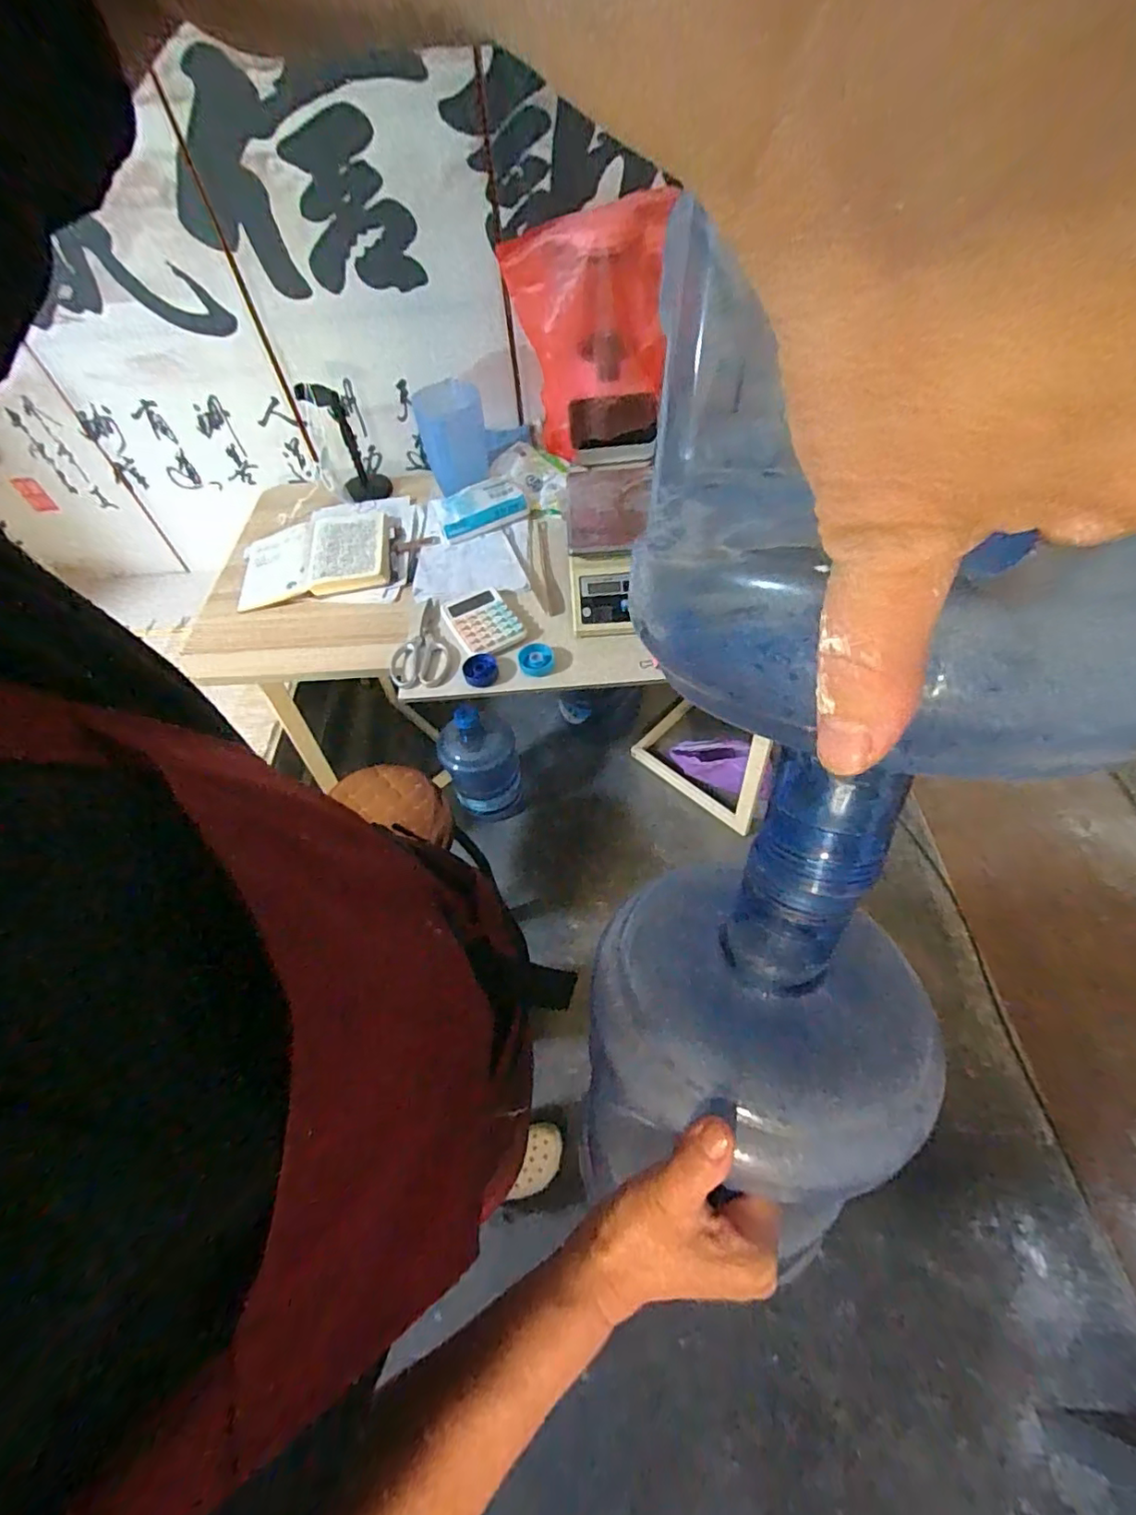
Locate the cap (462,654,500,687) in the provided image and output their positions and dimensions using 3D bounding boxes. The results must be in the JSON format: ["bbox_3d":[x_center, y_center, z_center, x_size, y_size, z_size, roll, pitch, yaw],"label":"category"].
[{"bbox_3d":[-0.140,-0.141,0.923,0.053,0.025,0.060,-11,55,-3],"label":"cap"}]

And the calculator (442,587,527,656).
[{"bbox_3d":[-0.146,-0.234,0.982,0.103,0.019,0.140,-29,58,-15],"label":"calculator"}]

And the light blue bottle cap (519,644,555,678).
[{"bbox_3d":[-0.051,-0.157,0.932,0.056,0.019,0.066,-8,55,-1],"label":"light blue bottle cap"}]

